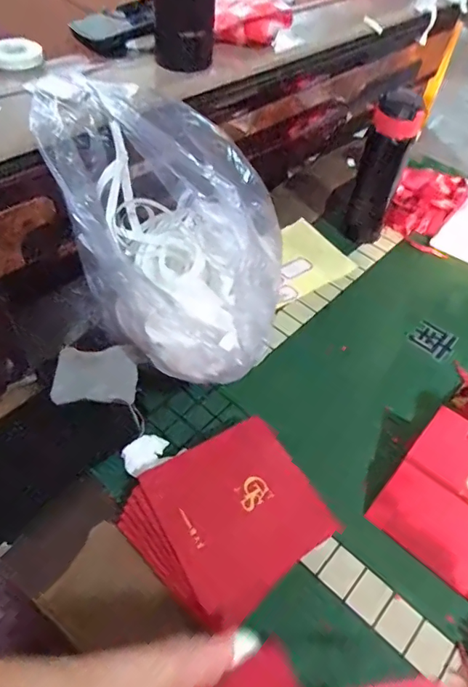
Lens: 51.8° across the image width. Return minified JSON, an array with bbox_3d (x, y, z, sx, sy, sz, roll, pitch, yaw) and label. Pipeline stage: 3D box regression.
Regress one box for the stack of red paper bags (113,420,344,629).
[{"bbox_3d":[-0.006,0.164,0.458,0.160,0.045,0.147,-31,60,-27],"label":"stack of red paper bags"}]

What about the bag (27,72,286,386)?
[{"bbox_3d":[-0.056,-0.129,0.494,0.255,0.181,0.221,37,57,22],"label":"bag"}]

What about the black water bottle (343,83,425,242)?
[{"bbox_3d":[0.209,-0.244,0.685,0.063,0.204,0.058,19,52,9],"label":"black water bottle"}]

